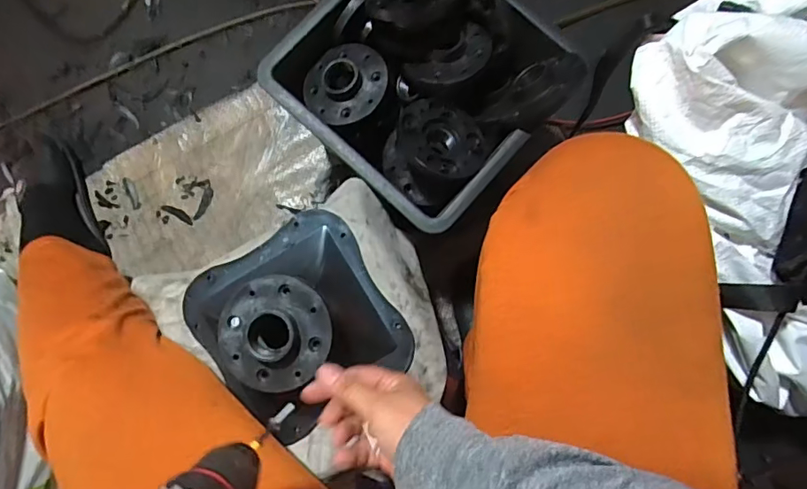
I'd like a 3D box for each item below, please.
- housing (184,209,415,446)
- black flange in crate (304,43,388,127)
[{"bbox_3d":[-0.105,0.070,0.452,0.174,0.084,0.167,-31,85,0],"label":"housing"},{"bbox_3d":[-0.062,-0.174,0.547,0.090,0.028,0.086,0,86,3],"label":"black flange in crate"}]

